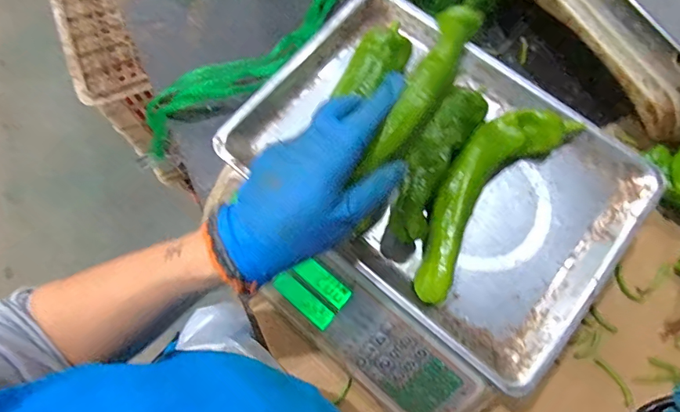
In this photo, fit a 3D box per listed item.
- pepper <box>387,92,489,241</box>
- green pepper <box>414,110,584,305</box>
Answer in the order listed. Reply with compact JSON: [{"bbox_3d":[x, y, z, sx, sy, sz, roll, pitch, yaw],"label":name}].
[{"bbox_3d":[0.082,-0.041,0.379,0.042,0.048,0.149,29,75,7],"label":"pepper"},{"bbox_3d":[0.122,-0.015,0.376,0.063,0.039,0.208,39,76,10],"label":"green pepper"}]

